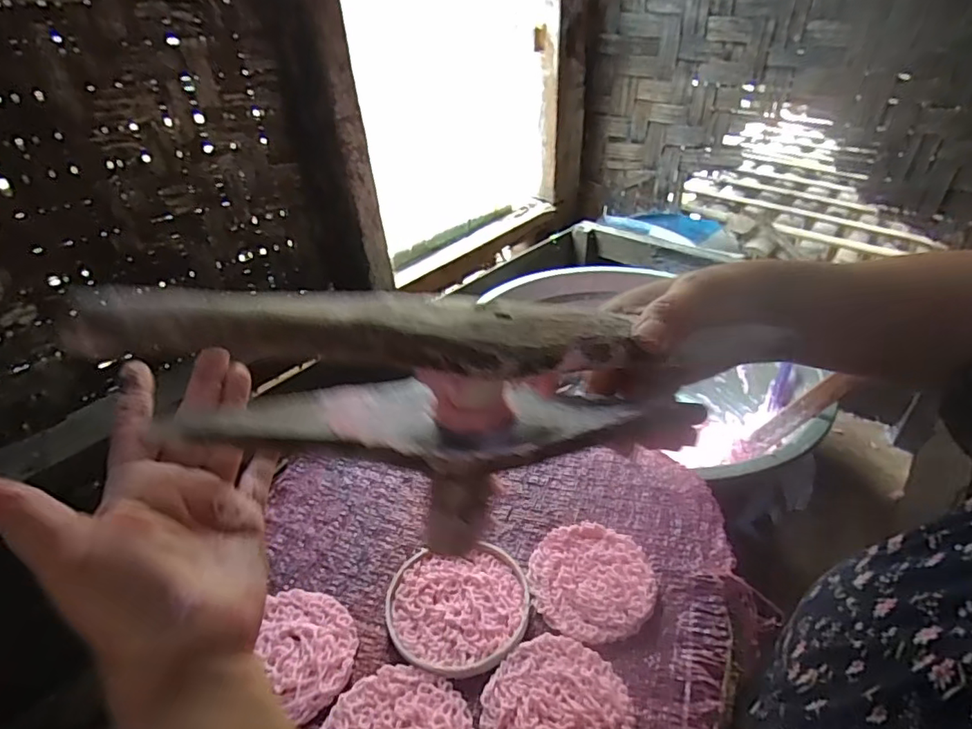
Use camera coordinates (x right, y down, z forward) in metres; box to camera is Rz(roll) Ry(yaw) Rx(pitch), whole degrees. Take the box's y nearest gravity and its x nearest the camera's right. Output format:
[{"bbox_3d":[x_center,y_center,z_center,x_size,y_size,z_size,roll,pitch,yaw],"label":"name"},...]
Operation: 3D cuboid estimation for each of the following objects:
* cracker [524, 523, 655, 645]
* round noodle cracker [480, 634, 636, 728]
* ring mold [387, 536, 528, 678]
[{"bbox_3d":[0.068,0.137,0.357,0.077,0.011,0.075,1,33,-1],"label":"cracker"},{"bbox_3d":[0.038,0.184,0.293,0.078,0.005,0.075,1,33,-1],"label":"round noodle cracker"},{"bbox_3d":[-0.017,0.150,0.343,0.087,0.008,0.080,-3,33,-8],"label":"ring mold"}]

